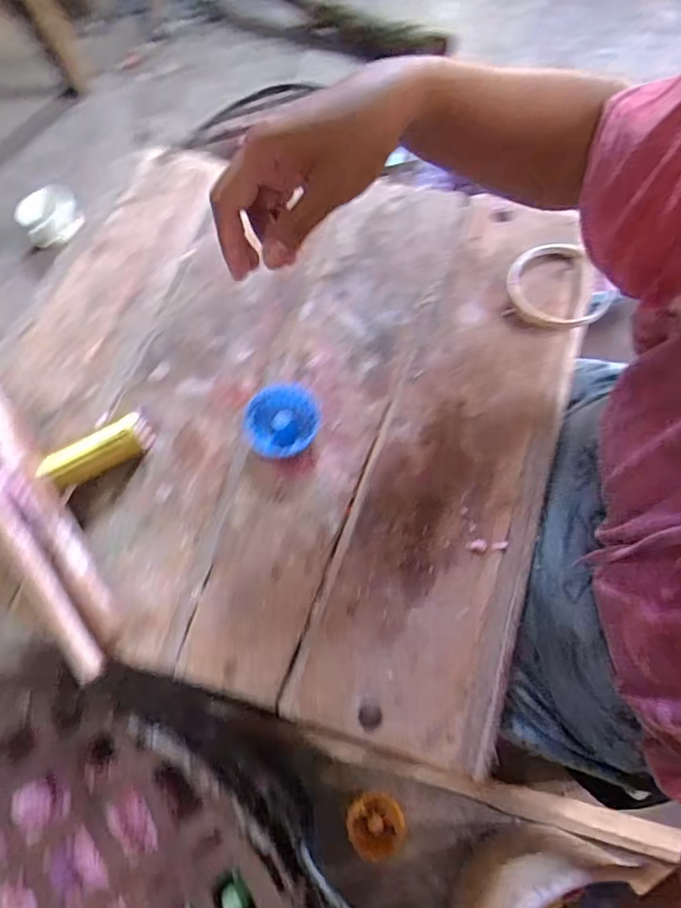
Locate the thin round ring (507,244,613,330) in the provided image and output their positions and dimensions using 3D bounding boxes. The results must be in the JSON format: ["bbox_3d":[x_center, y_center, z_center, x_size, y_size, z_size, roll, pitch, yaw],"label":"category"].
[{"bbox_3d":[0.199,-0.154,0.504,0.082,0.017,0.095,-20,68,-3],"label":"thin round ring"}]

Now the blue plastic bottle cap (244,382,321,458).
[{"bbox_3d":[-0.049,-0.027,0.463,0.061,0.019,0.064,-2,68,4],"label":"blue plastic bottle cap"}]

